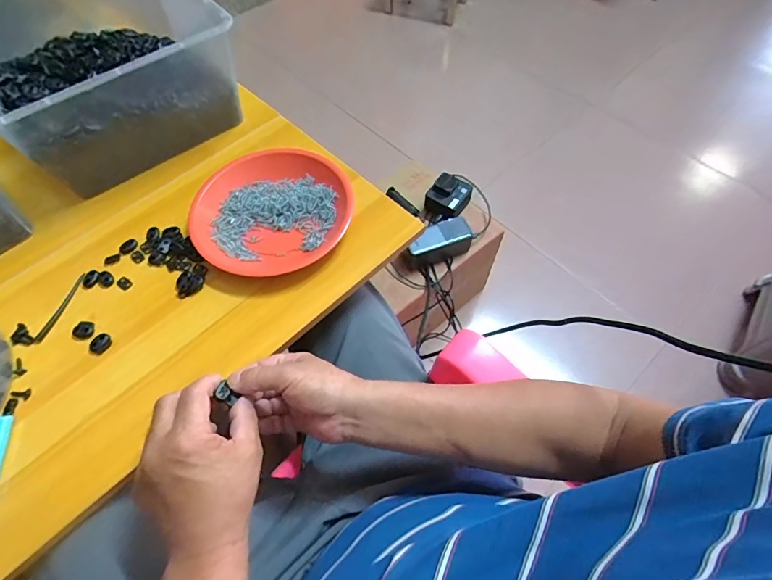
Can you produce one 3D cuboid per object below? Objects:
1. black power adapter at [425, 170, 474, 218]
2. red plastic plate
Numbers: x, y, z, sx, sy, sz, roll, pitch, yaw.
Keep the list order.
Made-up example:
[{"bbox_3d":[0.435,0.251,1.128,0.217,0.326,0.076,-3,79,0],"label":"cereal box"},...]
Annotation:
[{"bbox_3d":[0.129,-0.191,0.864,0.076,0.049,0.083,30,65,17],"label":"black power adapter"},{"bbox_3d":[-0.141,-0.101,0.532,0.192,0.024,0.174,-26,63,-13],"label":"red plastic plate"}]

